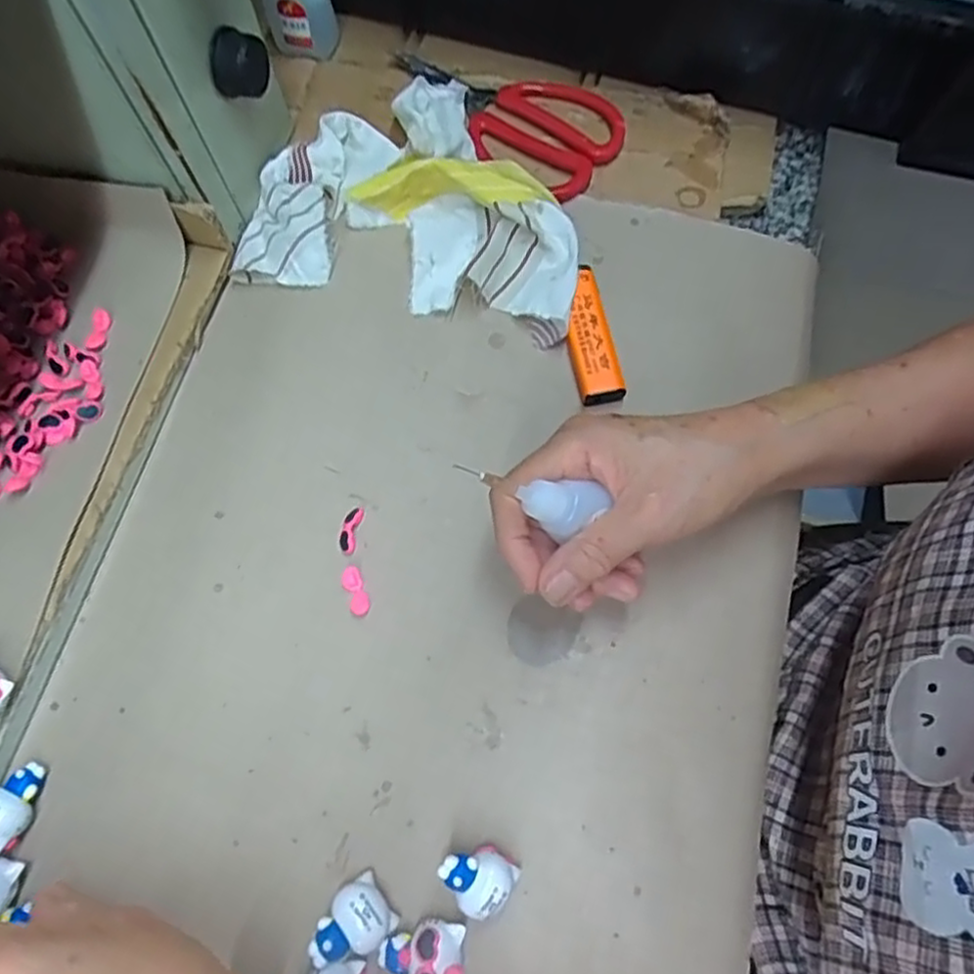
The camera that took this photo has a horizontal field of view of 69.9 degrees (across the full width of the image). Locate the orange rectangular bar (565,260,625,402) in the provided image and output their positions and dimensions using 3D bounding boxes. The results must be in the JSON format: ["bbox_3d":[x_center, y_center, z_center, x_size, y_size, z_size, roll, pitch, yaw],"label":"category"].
[{"bbox_3d":[0.054,-0.082,0.379,0.024,0.012,0.078,-12,70,-2],"label":"orange rectangular bar"}]

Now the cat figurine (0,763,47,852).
[{"bbox_3d":[-0.211,0.141,0.308,0.023,0.019,0.033,29,74,12],"label":"cat figurine"}]

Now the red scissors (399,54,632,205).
[{"bbox_3d":[0.007,-0.238,0.436,0.157,0.011,0.078,30,75,12],"label":"red scissors"}]

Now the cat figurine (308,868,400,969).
[{"bbox_3d":[-0.056,0.178,0.286,0.031,0.023,0.025,-31,72,-8],"label":"cat figurine"}]

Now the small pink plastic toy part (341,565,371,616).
[{"bbox_3d":[-0.065,0.051,0.342,0.010,0.005,0.025,-21,71,-5],"label":"small pink plastic toy part"}]

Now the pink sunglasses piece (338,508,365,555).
[{"bbox_3d":[-0.069,0.022,0.354,0.009,0.006,0.025,9,71,6],"label":"pink sunglasses piece"}]

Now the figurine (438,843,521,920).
[{"bbox_3d":[-0.004,0.163,0.291,0.028,0.025,0.024,32,75,13],"label":"figurine"}]

